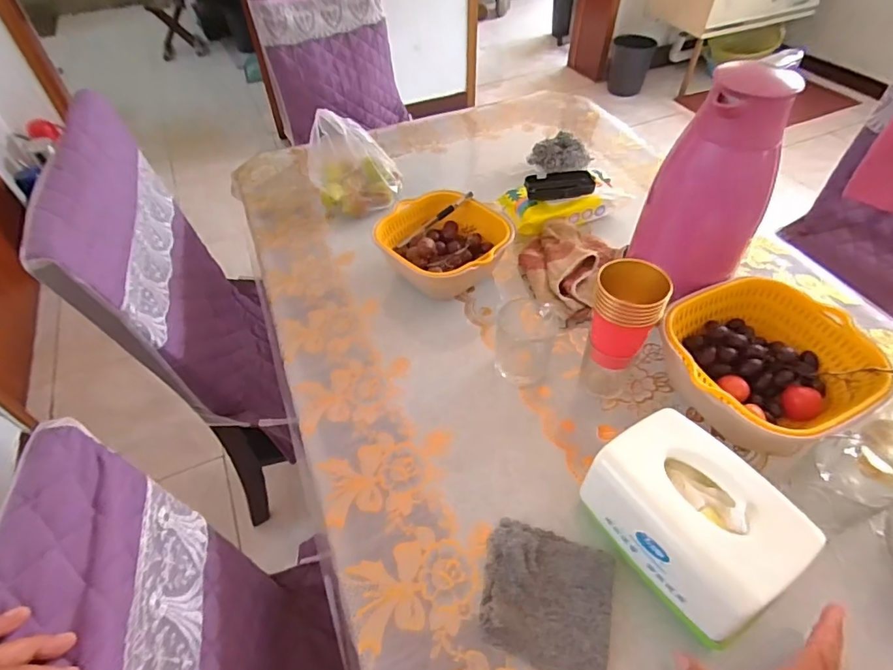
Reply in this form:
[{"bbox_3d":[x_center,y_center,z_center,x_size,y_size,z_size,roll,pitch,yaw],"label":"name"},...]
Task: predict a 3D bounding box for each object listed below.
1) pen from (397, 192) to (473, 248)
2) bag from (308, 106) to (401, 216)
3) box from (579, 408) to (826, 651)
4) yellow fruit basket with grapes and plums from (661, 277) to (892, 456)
[{"bbox_3d":[-0.017,-0.175,0.757,0.137,0.011,0.011,-37,55,-3],"label":"pen"},{"bbox_3d":[-0.153,-0.291,0.849,0.141,0.140,0.099,-27,54,-21],"label":"bag"},{"bbox_3d":[0.220,0.172,0.462,0.119,0.110,0.164,-27,54,-21],"label":"box"},{"bbox_3d":[0.359,0.035,0.580,0.201,0.081,0.203,0,49,1],"label":"yellow fruit basket with grapes and plums"}]

